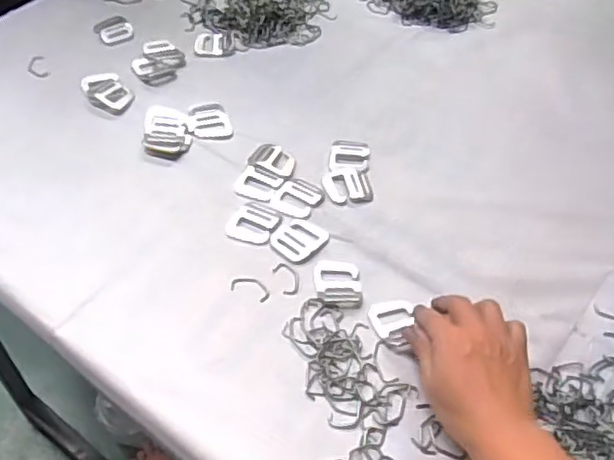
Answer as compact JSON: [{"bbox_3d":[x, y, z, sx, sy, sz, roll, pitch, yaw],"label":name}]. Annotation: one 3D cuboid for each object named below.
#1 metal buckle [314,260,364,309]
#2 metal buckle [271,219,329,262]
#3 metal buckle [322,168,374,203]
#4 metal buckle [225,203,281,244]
[{"bbox_3d":[0.028,0.046,0.550,0.041,0.004,0.047,2,50,-4],"label":"metal buckle"},{"bbox_3d":[-0.007,0.008,0.578,0.038,0.004,0.048,37,57,23],"label":"metal buckle"},{"bbox_3d":[0.040,-0.044,0.627,0.044,0.004,0.041,-8,52,-12],"label":"metal buckle"},{"bbox_3d":[-0.050,-0.007,0.586,0.043,0.004,0.042,20,52,11],"label":"metal buckle"}]

